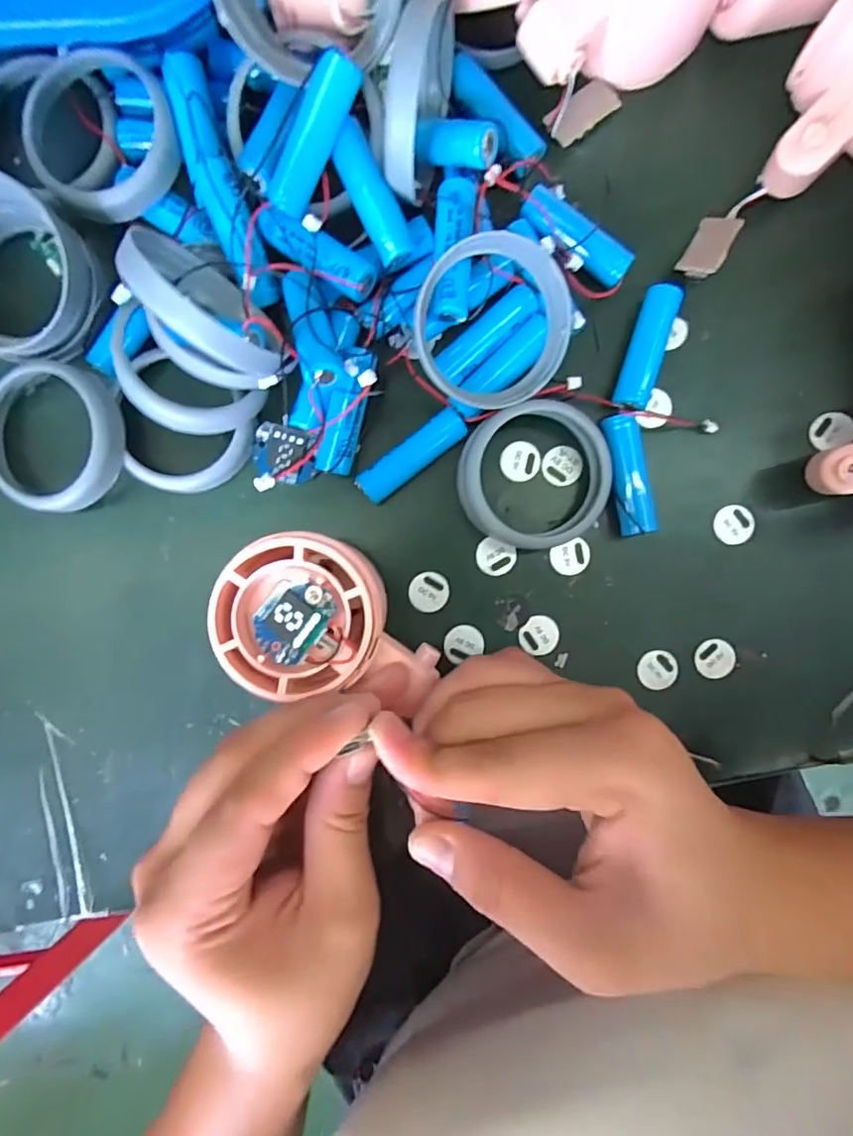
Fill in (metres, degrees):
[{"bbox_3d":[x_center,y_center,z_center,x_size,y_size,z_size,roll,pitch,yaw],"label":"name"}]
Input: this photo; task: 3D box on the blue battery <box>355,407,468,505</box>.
[{"bbox_3d":[-0.006,-0.046,0.227,0.049,0.013,0.013,-37,92,1],"label":"blue battery"}]

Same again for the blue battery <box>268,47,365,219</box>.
[{"bbox_3d":[-0.039,-0.150,0.192,0.012,0.013,0.049,39,122,-2],"label":"blue battery"}]

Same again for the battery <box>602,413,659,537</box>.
[{"bbox_3d":[0.083,-0.038,0.227,0.015,0.013,0.049,-9,92,0],"label":"battery"}]

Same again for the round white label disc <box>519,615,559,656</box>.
[{"bbox_3d":[0.048,0.028,0.233,0.016,0.004,0.015,0,92,-1],"label":"round white label disc"}]

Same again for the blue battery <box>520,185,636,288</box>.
[{"bbox_3d":[0.060,-0.133,0.225,0.048,0.014,0.017,37,91,-2],"label":"blue battery"}]

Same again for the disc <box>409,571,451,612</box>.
[{"bbox_3d":[0.001,0.010,0.233,0.017,0.004,0.017,0,92,-1],"label":"disc"}]

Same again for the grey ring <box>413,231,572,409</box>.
[{"bbox_3d":[0.025,-0.090,0.204,0.059,0.006,0.058,-5,111,-12],"label":"grey ring"}]

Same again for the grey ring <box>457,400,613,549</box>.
[{"bbox_3d":[0.043,-0.037,0.223,0.060,0.021,0.056,0,92,-1],"label":"grey ring"}]

